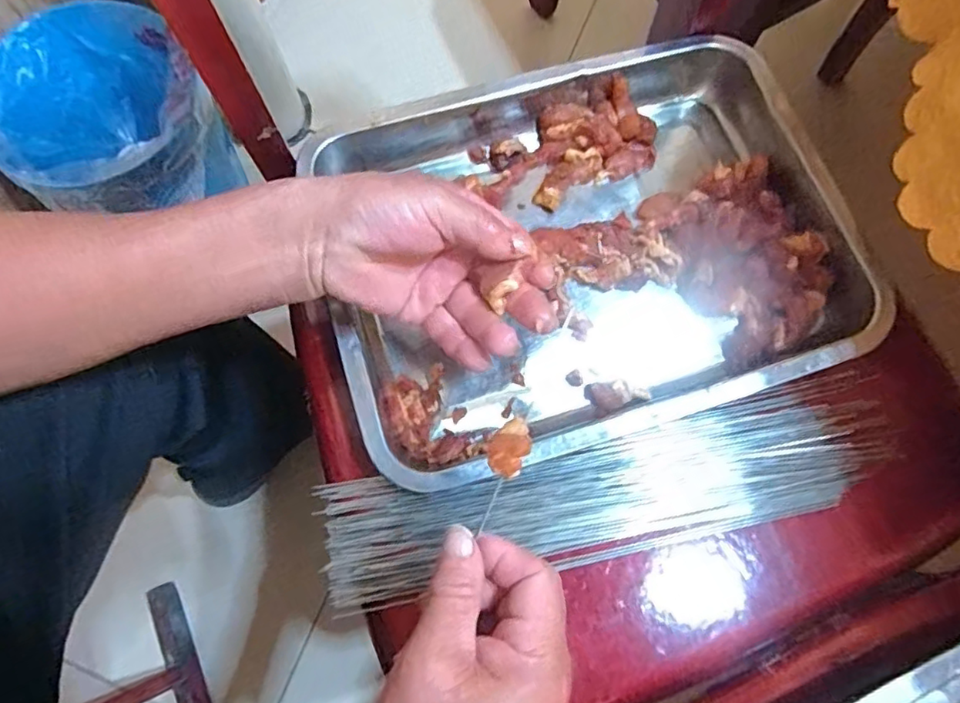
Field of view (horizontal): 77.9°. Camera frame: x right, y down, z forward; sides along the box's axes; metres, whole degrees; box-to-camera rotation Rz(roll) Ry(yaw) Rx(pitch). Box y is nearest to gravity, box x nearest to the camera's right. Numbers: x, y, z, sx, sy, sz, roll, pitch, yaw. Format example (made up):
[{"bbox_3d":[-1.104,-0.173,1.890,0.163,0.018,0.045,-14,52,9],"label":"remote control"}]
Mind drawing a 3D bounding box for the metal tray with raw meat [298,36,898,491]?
[{"bbox_3d":[0.076,-0.075,0.410,0.359,0.038,0.261,-19,75,-6],"label":"metal tray with raw meat"}]

